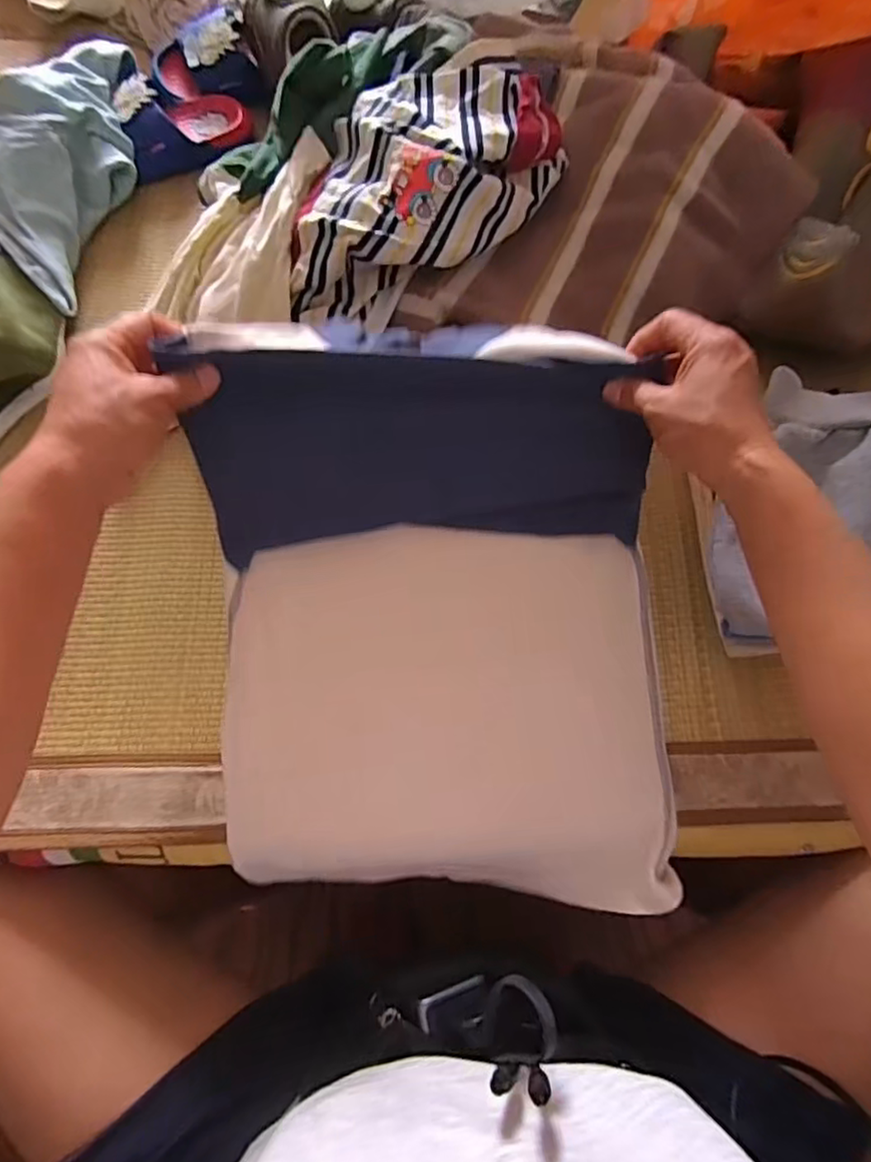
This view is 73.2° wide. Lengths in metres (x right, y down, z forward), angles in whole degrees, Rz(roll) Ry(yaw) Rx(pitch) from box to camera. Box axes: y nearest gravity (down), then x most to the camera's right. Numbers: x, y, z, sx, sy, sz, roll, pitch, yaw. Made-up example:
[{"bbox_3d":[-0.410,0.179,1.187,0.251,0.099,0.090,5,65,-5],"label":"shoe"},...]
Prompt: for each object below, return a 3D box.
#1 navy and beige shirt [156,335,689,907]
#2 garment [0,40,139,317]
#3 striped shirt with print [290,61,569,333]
[{"bbox_3d":[0.007,0.030,0.429,0.318,0.075,0.422,-4,95,-7],"label":"navy and beige shirt"},{"bbox_3d":[-0.366,-0.407,0.563,0.116,0.081,0.308,9,71,1],"label":"garment"},{"bbox_3d":[-0.020,-0.328,0.495,0.278,0.081,0.149,-41,77,-15],"label":"striped shirt with print"}]

